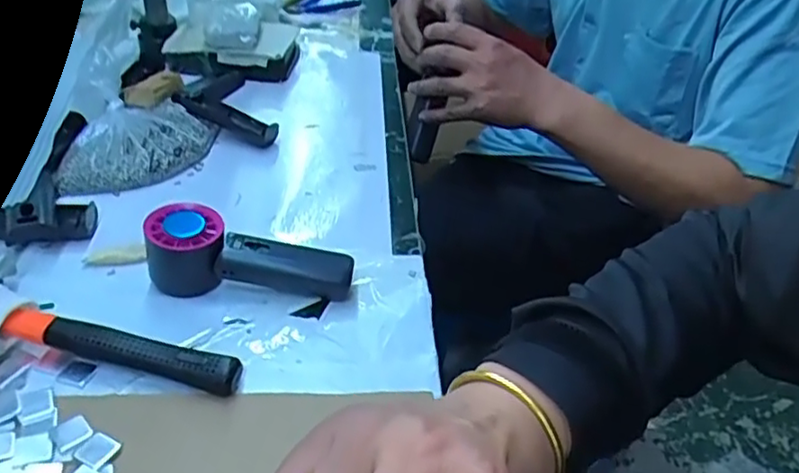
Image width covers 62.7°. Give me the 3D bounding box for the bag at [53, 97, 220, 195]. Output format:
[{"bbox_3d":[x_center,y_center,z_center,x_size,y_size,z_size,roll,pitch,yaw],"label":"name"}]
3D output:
[{"bbox_3d":[-0.254,-0.091,0.648,0.111,0.021,0.160,9,37,2],"label":"bag"}]

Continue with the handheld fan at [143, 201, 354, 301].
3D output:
[{"bbox_3d":[-0.114,0.014,0.509,0.152,0.053,0.043,4,37,-5],"label":"handheld fan"}]

